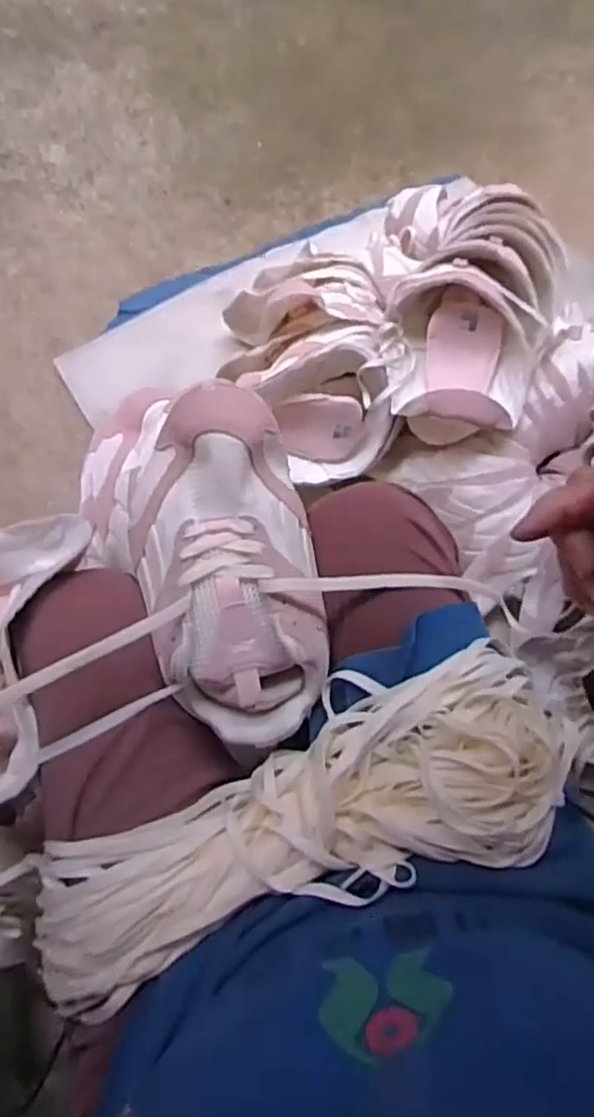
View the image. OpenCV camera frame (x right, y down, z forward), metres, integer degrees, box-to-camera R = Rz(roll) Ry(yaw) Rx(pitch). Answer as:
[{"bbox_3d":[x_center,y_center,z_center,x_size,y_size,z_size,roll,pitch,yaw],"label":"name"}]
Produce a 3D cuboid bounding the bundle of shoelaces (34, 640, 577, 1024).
[{"bbox_3d":[0.001,0.168,0.447,0.369,0.061,0.141,-17,76,-7],"label":"bundle of shoelaces"}]

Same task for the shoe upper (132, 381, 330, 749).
[{"bbox_3d":[-0.050,0.009,0.473,0.124,0.062,0.238,-10,92,-6],"label":"shoe upper"}]

